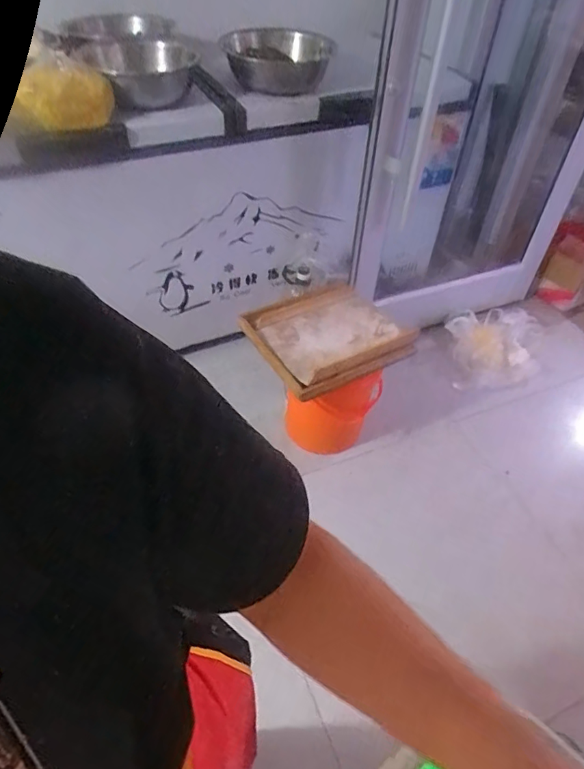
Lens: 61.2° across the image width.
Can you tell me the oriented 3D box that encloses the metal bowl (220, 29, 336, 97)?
[{"bbox_3d":[-0.033,-0.785,1.189,0.253,0.101,0.253,0,47,0],"label":"metal bowl"}]

